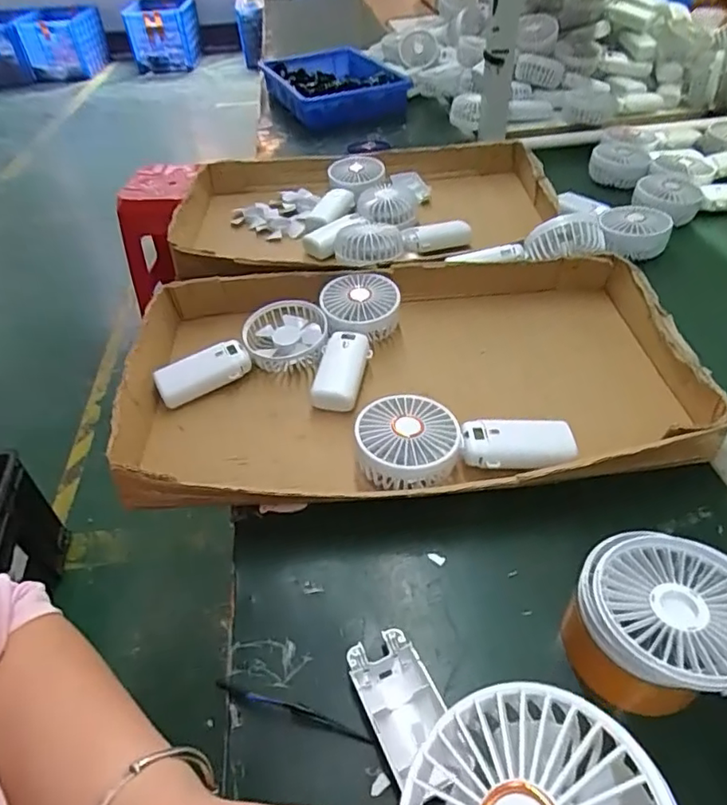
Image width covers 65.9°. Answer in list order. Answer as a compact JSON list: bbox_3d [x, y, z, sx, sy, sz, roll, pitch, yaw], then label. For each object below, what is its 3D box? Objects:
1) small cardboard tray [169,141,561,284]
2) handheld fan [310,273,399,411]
[{"bbox_3d":[0.006,-0.275,0.823,0.527,0.073,0.381,-9,44,-5],"label":"small cardboard tray"},{"bbox_3d":[-0.015,-0.064,0.598,0.079,0.038,0.172,8,61,13],"label":"handheld fan"}]

